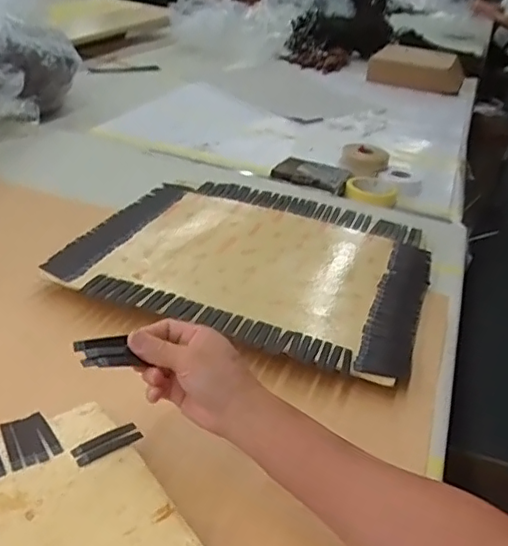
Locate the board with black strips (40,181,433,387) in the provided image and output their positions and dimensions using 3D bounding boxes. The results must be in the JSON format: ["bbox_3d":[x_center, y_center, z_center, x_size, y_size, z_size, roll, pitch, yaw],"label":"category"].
[{"bbox_3d":[0.007,-0.028,0.873,0.476,0.023,0.432,15,31,12],"label":"board with black strips"}]

